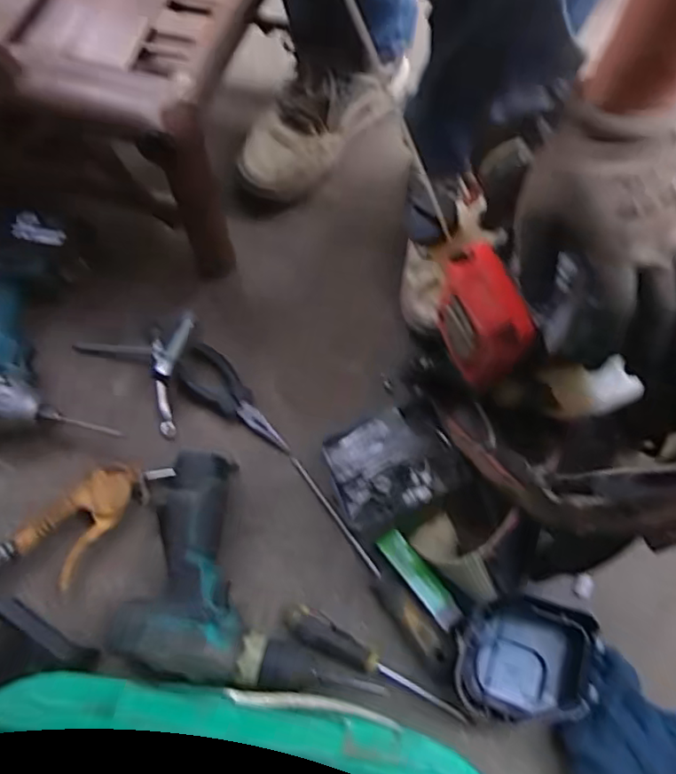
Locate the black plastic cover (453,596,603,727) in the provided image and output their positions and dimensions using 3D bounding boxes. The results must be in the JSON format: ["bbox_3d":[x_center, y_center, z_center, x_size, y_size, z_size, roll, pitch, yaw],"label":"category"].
[{"bbox_3d":[0.173,0.250,0.546,0.122,0.045,0.099,7,72,5],"label":"black plastic cover"}]

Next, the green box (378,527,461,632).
[{"bbox_3d":[0.079,0.184,0.576,0.025,0.012,0.102,-37,74,-10],"label":"green box"}]

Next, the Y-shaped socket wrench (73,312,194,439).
[{"bbox_3d":[-0.206,-0.041,0.661,0.160,0.037,0.117,40,78,14],"label":"Y-shaped socket wrench"}]

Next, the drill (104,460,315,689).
[{"bbox_3d":[-0.150,0.169,0.575,0.122,0.054,0.203,-3,72,1],"label":"drill"}]

